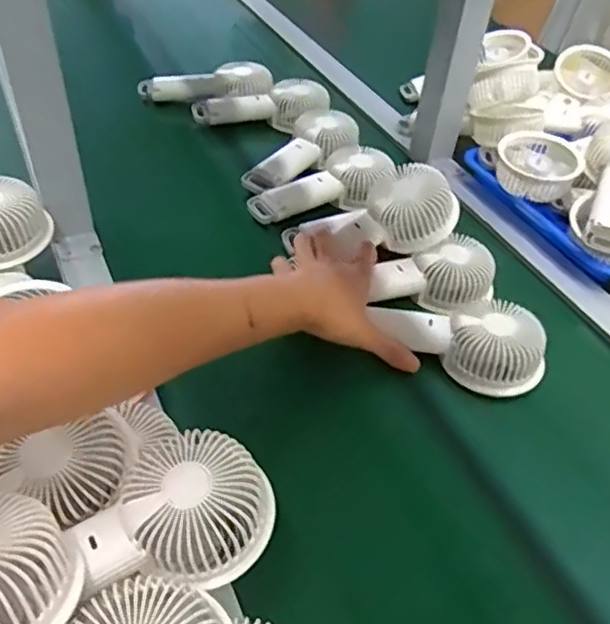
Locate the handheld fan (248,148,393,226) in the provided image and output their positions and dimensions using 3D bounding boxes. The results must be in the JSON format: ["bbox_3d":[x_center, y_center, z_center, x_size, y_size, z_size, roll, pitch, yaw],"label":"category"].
[{"bbox_3d":[0.019,-0.137,0.705,0.166,0.044,0.074,-29,54,-30],"label":"handheld fan"}]

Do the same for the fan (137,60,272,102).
[{"bbox_3d":[-0.138,-0.320,0.872,0.178,0.043,0.063,0,45,-5],"label":"fan"}]

